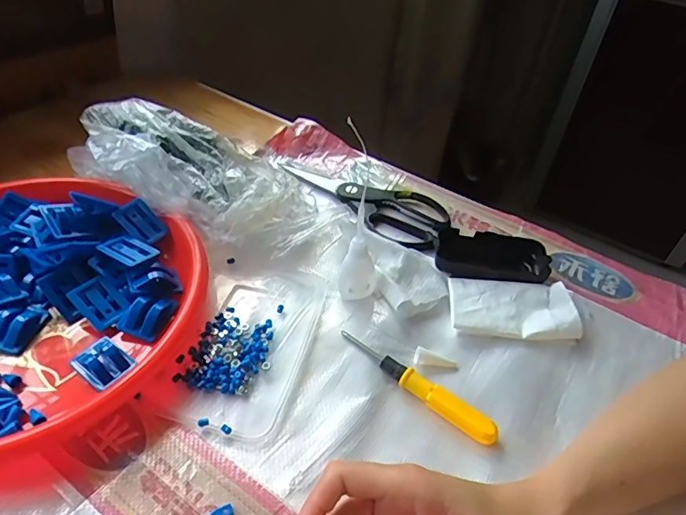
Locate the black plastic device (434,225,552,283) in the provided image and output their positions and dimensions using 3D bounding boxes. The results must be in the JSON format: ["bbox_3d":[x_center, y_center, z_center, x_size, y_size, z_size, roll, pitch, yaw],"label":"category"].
[{"bbox_3d":[0.149,0.000,0.494,0.110,0.021,0.058,9,44,4],"label":"black plastic device"}]

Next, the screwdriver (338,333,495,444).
[{"bbox_3d":[0.057,0.099,0.390,0.140,0.017,0.014,32,50,26],"label":"screwdriver"}]

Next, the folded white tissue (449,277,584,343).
[{"bbox_3d":[0.157,0.047,0.454,0.114,0.019,0.061,7,44,2],"label":"folded white tissue"}]

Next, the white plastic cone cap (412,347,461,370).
[{"bbox_3d":[0.078,0.085,0.411,0.038,0.010,0.014,17,45,12],"label":"white plastic cone cap"}]

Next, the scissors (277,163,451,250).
[{"bbox_3d":[0.028,-0.072,0.566,0.211,0.016,0.090,32,50,26],"label":"scissors"}]

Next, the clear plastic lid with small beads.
[{"bbox_3d":[-0.077,0.070,0.415,0.088,0.009,0.161,13,44,8],"label":"clear plastic lid with small beads"}]

